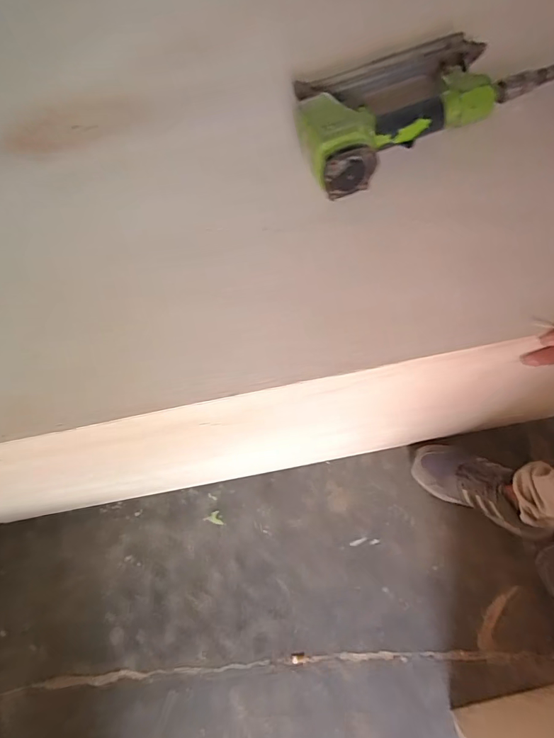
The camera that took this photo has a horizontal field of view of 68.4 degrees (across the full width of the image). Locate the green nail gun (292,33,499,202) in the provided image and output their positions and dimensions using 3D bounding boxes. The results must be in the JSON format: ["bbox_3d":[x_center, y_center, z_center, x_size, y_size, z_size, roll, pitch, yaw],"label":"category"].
[{"bbox_3d":[0.131,-0.290,0.445,0.236,0.059,0.163,-18,70,0],"label":"green nail gun"}]

